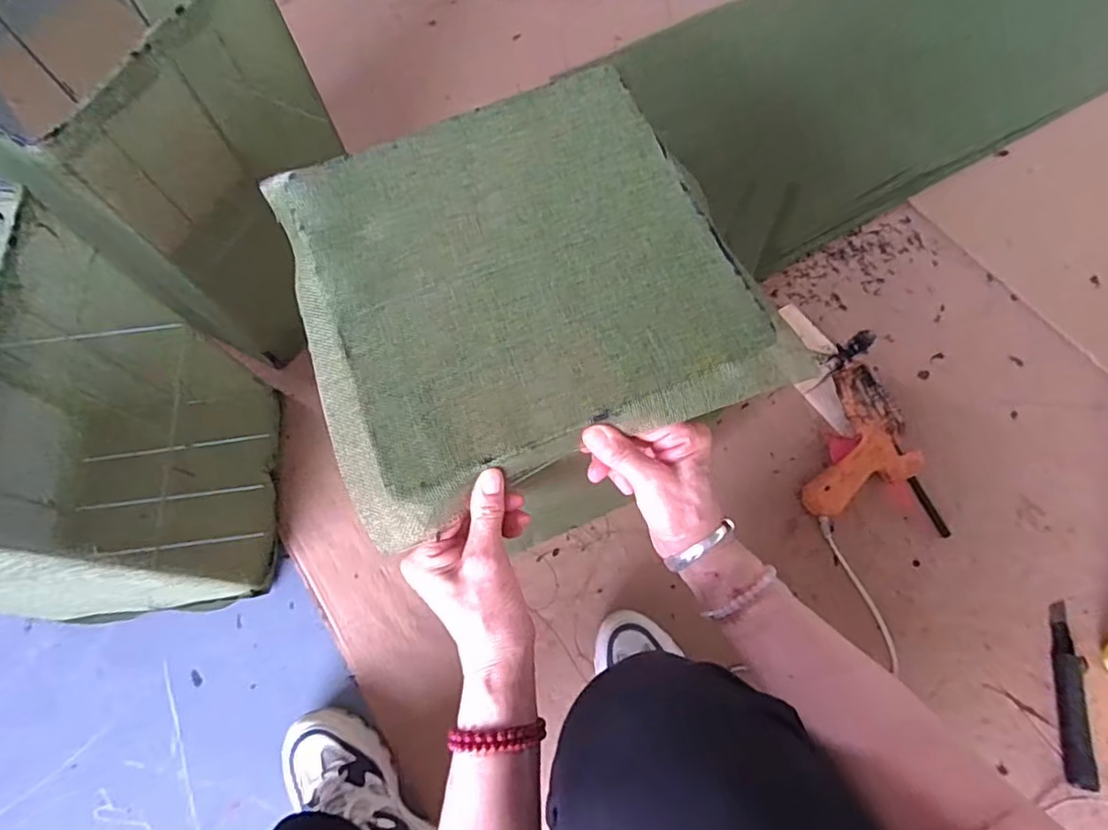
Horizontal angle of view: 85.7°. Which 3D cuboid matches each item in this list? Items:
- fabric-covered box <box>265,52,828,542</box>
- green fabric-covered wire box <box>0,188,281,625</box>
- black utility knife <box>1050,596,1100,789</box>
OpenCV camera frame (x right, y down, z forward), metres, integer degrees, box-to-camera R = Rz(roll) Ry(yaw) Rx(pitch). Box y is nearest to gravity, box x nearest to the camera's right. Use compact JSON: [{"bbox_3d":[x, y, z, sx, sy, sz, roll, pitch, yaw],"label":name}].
[{"bbox_3d":[-0.024,-0.086,0.421,0.296,0.023,0.314,-25,72,-7],"label":"fabric-covered box"},{"bbox_3d":[-0.511,0.036,0.602,0.288,0.403,0.301,-6,70,-1],"label":"green fabric-covered wire box"},{"bbox_3d":[0.592,0.316,0.679,0.035,0.011,0.190,10,71,5],"label":"black utility knife"}]

